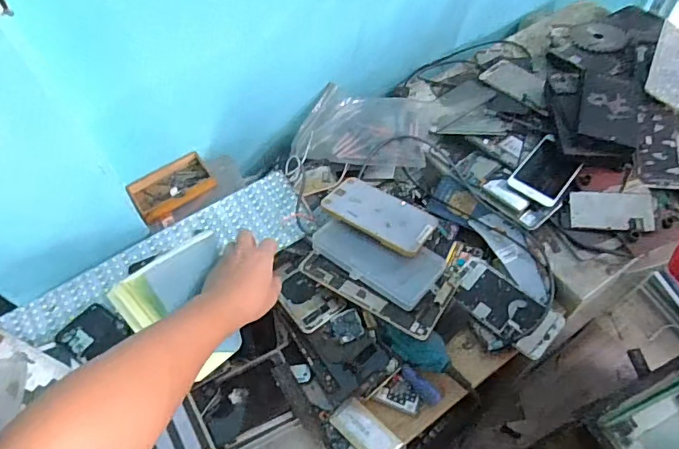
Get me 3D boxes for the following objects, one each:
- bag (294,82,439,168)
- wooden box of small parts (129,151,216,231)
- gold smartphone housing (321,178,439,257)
[{"bbox_3d":[0.042,-0.169,0.839,0.232,0.032,0.147,6,57,8],"label":"bag"},{"bbox_3d":[-0.259,-0.055,0.764,0.121,0.025,0.084,-35,61,-18],"label":"wooden box of small parts"},{"bbox_3d":[0.060,-0.016,0.730,0.161,0.011,0.099,28,45,19],"label":"gold smartphone housing"}]

